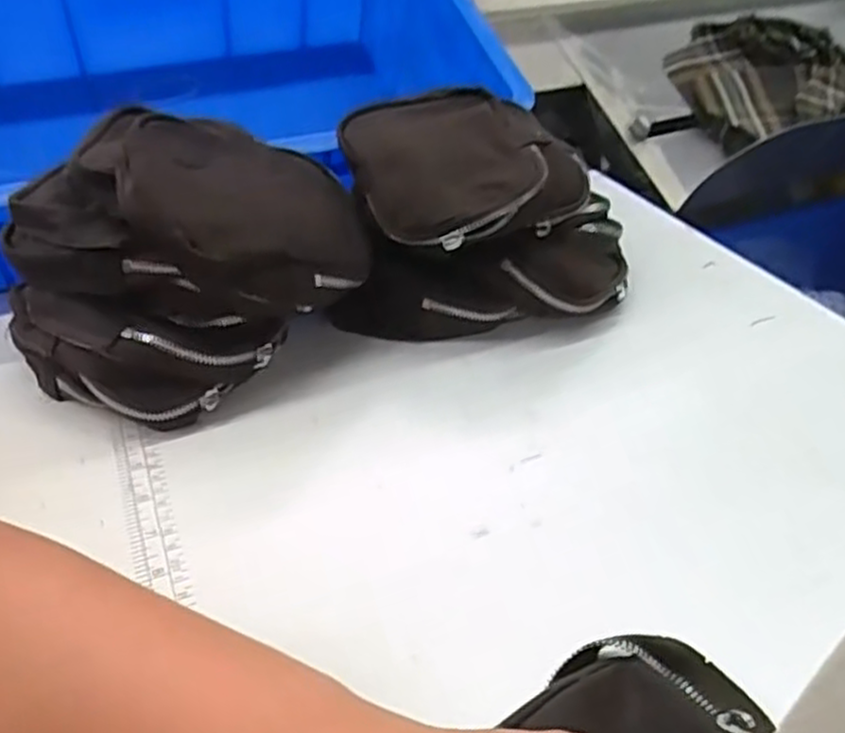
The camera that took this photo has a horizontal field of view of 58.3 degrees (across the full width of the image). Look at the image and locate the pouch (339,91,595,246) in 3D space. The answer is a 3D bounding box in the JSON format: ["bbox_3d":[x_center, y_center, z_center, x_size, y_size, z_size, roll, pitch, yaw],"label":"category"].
[{"bbox_3d":[0.028,-0.135,0.497,0.148,0.046,0.142,-13,38,-13],"label":"pouch"}]

